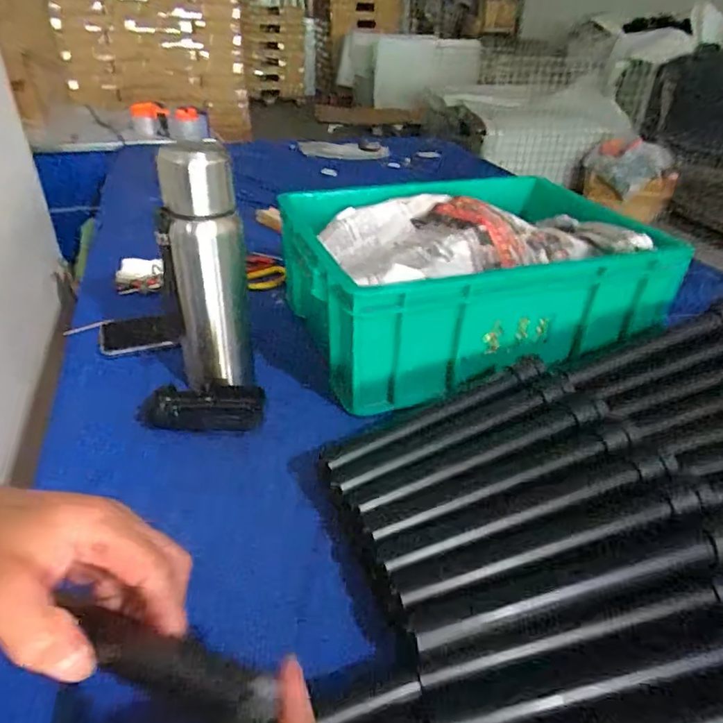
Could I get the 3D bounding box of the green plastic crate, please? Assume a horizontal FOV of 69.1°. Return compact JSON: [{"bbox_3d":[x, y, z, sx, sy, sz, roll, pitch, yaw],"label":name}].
[{"bbox_3d":[0.125,-0.114,0.656,0.399,0.136,0.291,-9,35,-16],"label":"green plastic crate"}]

